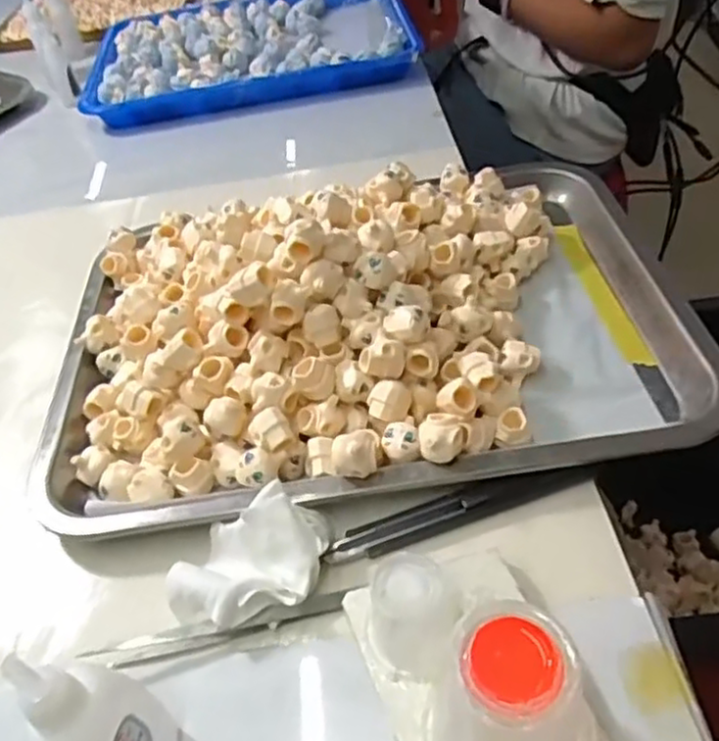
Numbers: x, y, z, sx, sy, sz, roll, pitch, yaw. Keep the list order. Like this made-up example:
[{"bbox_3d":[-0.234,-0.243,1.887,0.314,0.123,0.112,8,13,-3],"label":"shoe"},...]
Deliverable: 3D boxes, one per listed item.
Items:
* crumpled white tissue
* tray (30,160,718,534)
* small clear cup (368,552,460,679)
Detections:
[{"bbox_3d":[-0.049,0.082,0.306,0.070,0.029,0.049,-16,45,-8],"label":"crumpled white tissue"},{"bbox_3d":[-0.003,-0.046,0.396,0.349,0.068,0.249,-8,46,-1],"label":"tray"},{"bbox_3d":[0.021,0.096,0.270,0.032,0.044,0.033,-4,45,4],"label":"small clear cup"}]

